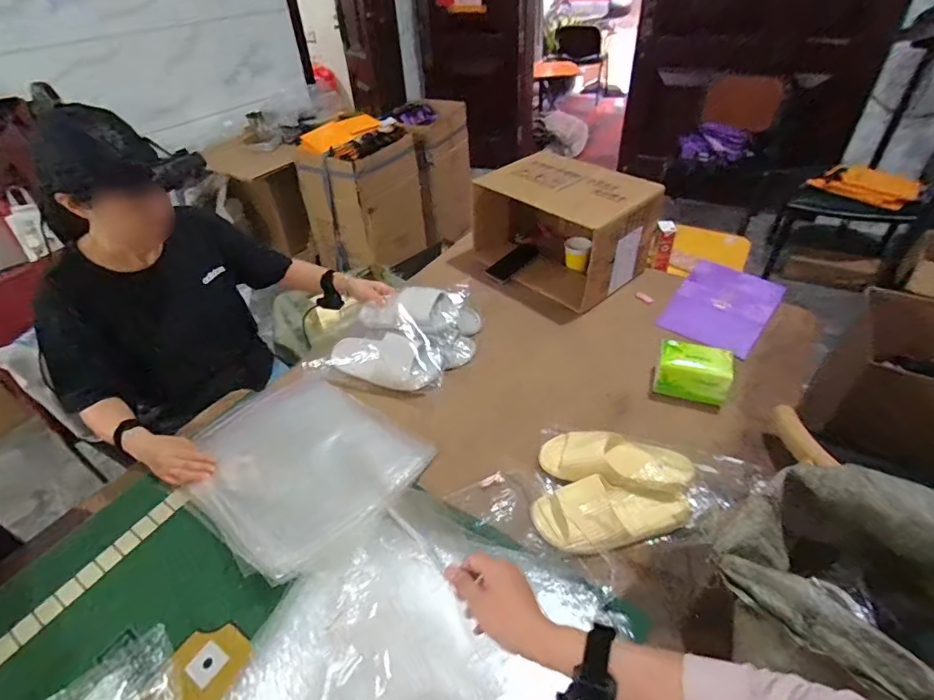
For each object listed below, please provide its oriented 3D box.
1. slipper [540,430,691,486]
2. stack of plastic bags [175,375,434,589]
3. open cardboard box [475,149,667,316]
[{"bbox_3d":[0.246,0.180,0.808,0.246,0.051,0.082,0,37,31],"label":"slipper"},{"bbox_3d":[-0.318,0.198,0.878,0.429,0.041,0.343,23,47,28],"label":"stack of plastic bags"},{"bbox_3d":[0.241,-0.343,1.275,0.264,0.252,0.441,-31,47,-29],"label":"open cardboard box"}]

